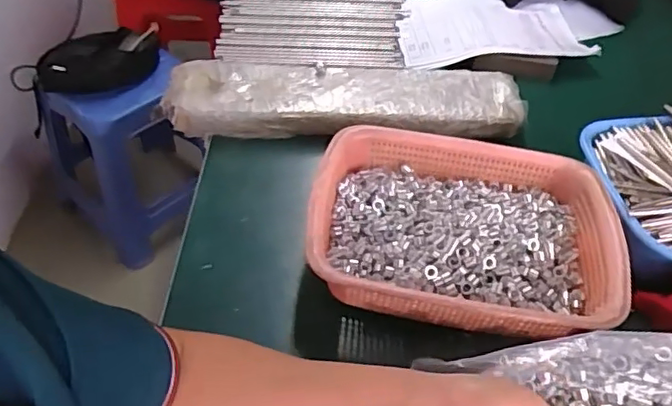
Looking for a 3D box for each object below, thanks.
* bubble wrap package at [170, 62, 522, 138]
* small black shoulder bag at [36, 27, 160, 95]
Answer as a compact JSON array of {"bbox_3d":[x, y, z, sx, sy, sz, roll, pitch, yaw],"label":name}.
[{"bbox_3d":[0.013,-0.136,0.746,0.455,0.042,0.113,-1,48,-5],"label":"bubble wrap package"},{"bbox_3d":[-0.519,-0.315,1.261,0.262,0.063,0.143,-15,50,-17],"label":"small black shoulder bag"}]

